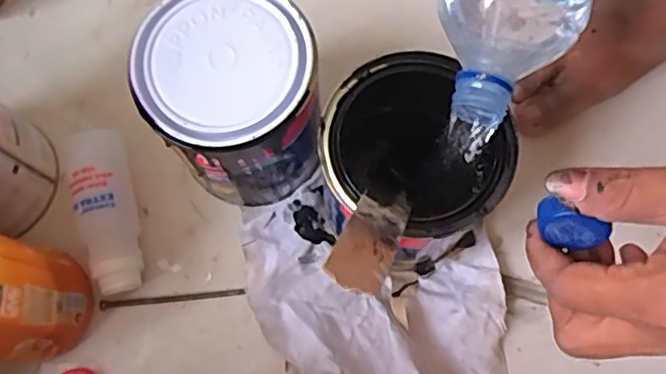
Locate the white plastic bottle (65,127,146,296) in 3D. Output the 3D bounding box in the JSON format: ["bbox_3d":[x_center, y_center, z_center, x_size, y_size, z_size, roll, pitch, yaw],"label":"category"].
[{"bbox_3d":[-0.161,0.018,0.436,0.041,0.043,0.117,-12,75,-2],"label":"white plastic bottle"}]

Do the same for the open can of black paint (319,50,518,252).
[{"bbox_3d":[0.047,-0.010,0.393,0.096,0.130,0.105,0,75,1],"label":"open can of black paint"}]

